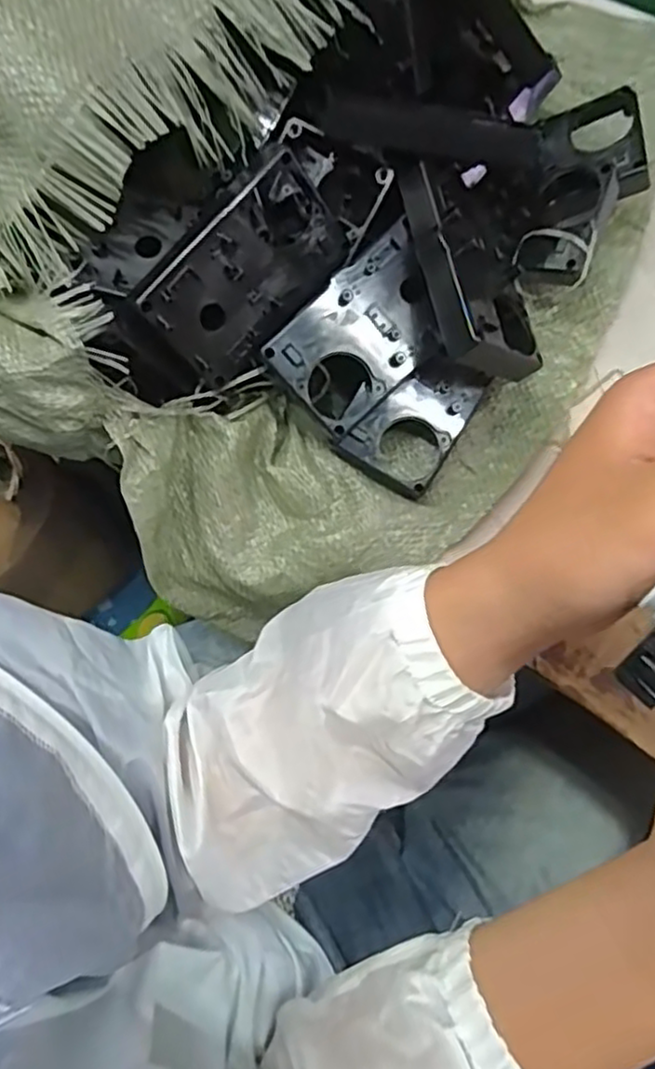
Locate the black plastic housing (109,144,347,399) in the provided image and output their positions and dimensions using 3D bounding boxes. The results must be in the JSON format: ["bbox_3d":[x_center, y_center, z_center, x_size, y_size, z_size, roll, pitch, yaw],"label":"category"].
[{"bbox_3d":[-0.049,-0.118,0.330,0.119,0.062,0.027,-46,39,-2],"label":"black plastic housing"}]

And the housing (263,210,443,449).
[{"bbox_3d":[0.019,-0.098,0.339,0.092,0.009,0.061,-41,102,2],"label":"housing"}]

